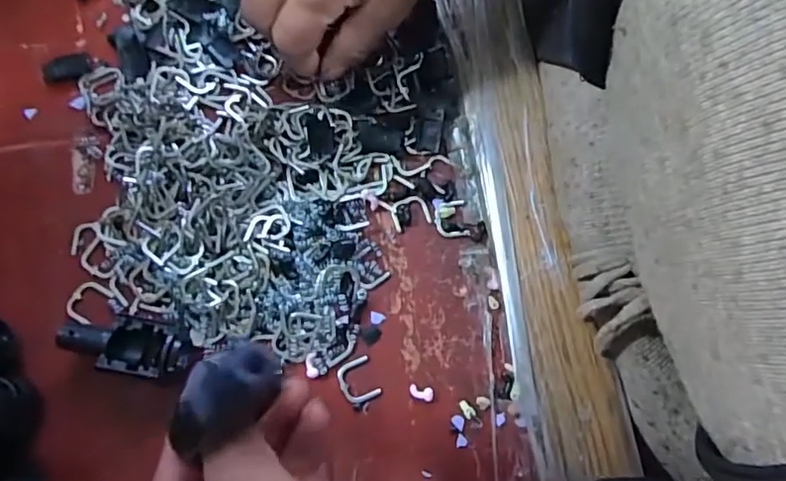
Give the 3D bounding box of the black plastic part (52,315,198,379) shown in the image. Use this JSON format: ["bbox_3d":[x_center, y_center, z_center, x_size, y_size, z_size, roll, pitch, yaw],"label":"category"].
[{"bbox_3d":[-0.116,0.046,0.244,0.056,0.020,0.025,8,74,1],"label":"black plastic part"}]

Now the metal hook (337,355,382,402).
[{"bbox_3d":[-0.016,0.064,0.253,0.017,0.004,0.019,-22,76,-7],"label":"metal hook"}]

